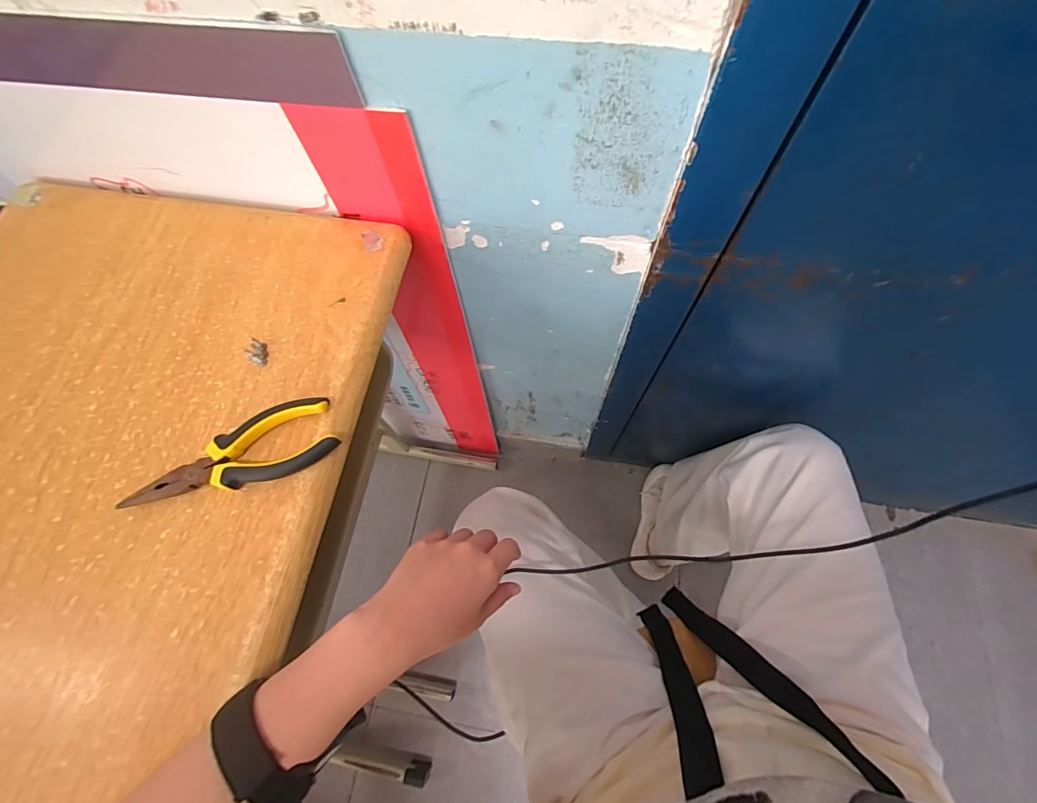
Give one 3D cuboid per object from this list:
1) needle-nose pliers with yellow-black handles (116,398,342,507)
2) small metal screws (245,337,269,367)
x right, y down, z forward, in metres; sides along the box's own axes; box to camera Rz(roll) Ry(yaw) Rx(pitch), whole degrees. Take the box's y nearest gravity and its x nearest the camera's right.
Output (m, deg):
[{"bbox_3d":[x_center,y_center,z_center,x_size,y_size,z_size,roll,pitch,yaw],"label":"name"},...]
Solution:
[{"bbox_3d":[-0.212,0.038,0.335,0.148,0.017,0.052,-16,69,-4],"label":"needle-nose pliers with yellow-black handles"},{"bbox_3d":[-0.212,-0.041,0.368,0.012,0.012,0.022,-1,69,2],"label":"small metal screws"}]

